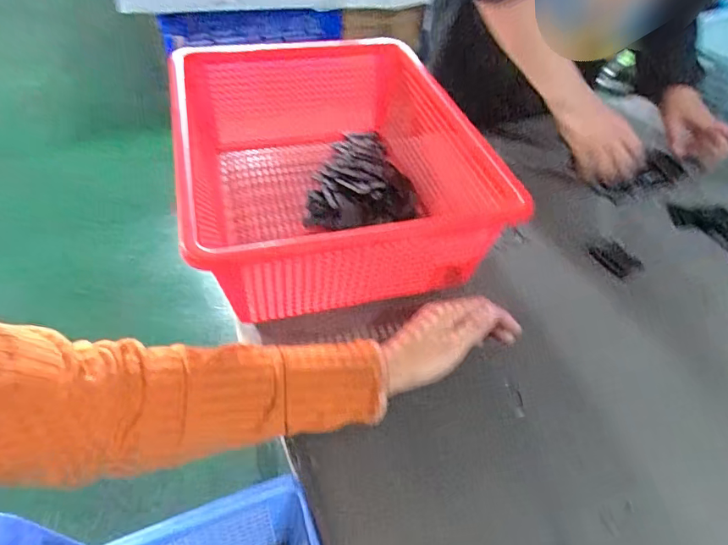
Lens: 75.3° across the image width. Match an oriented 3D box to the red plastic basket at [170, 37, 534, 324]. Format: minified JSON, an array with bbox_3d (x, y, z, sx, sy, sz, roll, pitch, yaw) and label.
[{"bbox_3d":[-0.053,-0.124,0.542,0.279,0.129,0.391,-11,49,-15],"label":"red plastic basket"}]

